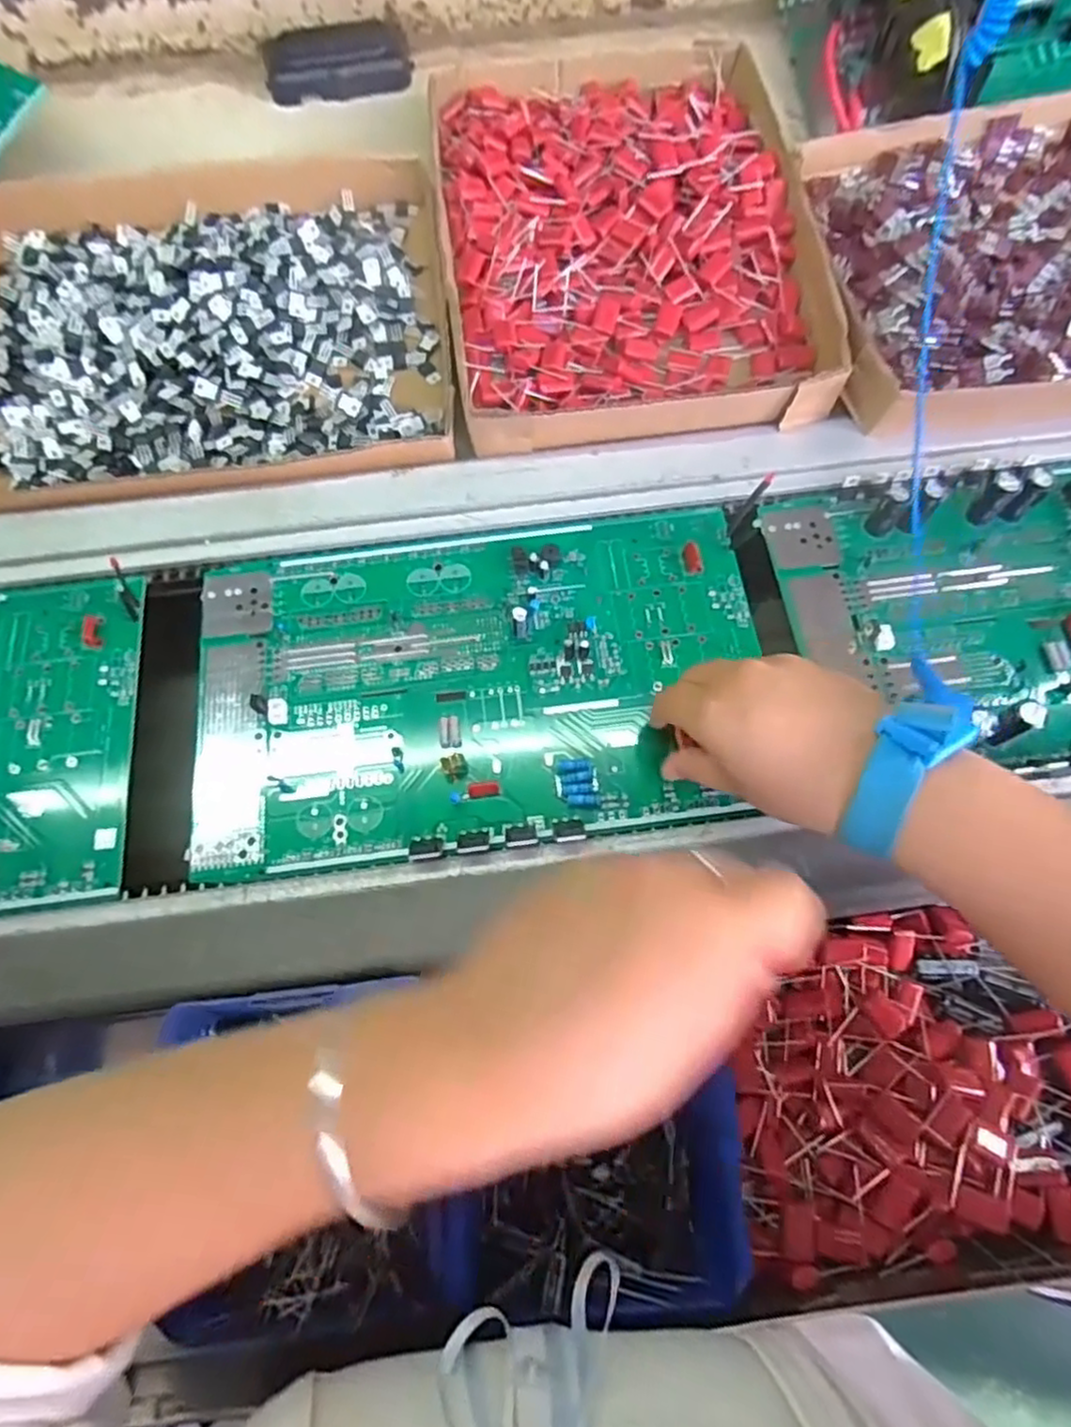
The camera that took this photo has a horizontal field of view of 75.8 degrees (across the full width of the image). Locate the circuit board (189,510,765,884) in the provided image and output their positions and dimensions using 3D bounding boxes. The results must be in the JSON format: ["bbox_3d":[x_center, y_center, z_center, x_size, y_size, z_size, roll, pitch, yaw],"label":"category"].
[{"bbox_3d":[-0.030,-0.019,0.375,0.304,0.017,0.178,-7,67,-2],"label":"circuit board"}]

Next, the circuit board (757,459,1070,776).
[{"bbox_3d":[0.301,-0.063,0.379,0.315,0.036,0.186,-9,67,-2],"label":"circuit board"}]

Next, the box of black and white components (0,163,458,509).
[{"bbox_3d":[-0.215,-0.253,0.440,0.312,0.040,0.255,-6,67,-1],"label":"box of black and white components"}]

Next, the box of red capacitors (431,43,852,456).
[{"bbox_3d":[0.057,-0.322,0.456,0.235,0.041,0.331,-6,67,-1],"label":"box of red capacitors"}]

